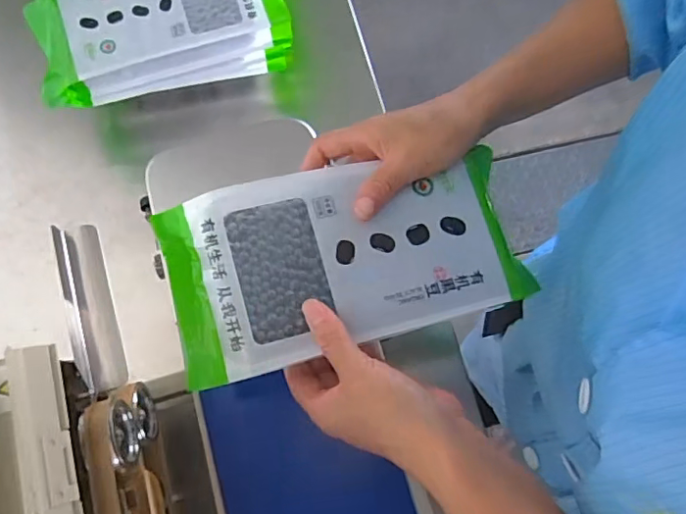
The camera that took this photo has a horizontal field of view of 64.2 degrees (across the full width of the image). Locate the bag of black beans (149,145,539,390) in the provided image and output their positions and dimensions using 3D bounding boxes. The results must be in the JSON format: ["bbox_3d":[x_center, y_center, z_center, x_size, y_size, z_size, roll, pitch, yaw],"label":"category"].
[{"bbox_3d":[0.007,0.001,0.375,0.237,0.025,0.123,-9,73,-11],"label":"bag of black beans"}]

